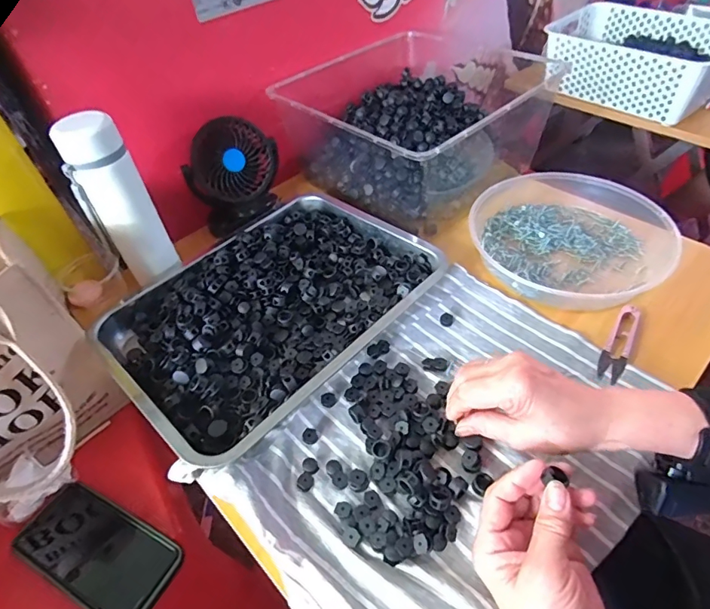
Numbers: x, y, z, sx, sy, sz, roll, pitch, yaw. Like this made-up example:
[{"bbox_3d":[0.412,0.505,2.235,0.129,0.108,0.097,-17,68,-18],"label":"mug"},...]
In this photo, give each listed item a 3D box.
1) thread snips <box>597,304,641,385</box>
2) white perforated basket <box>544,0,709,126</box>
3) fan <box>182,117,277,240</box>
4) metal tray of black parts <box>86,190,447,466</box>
[{"bbox_3d":[0.272,0.037,0.465,0.024,0.008,0.103,26,55,26],"label":"thread snips"},{"bbox_3d":[0.537,-0.478,0.892,0.316,0.109,0.215,32,58,30],"label":"white perforated basket"},{"bbox_3d":[-0.159,-0.171,0.614,0.057,0.133,0.115,25,55,26],"label":"fan"},{"bbox_3d":[-0.097,-0.010,0.520,0.261,0.034,0.340,34,59,31],"label":"metal tray of black parts"}]

